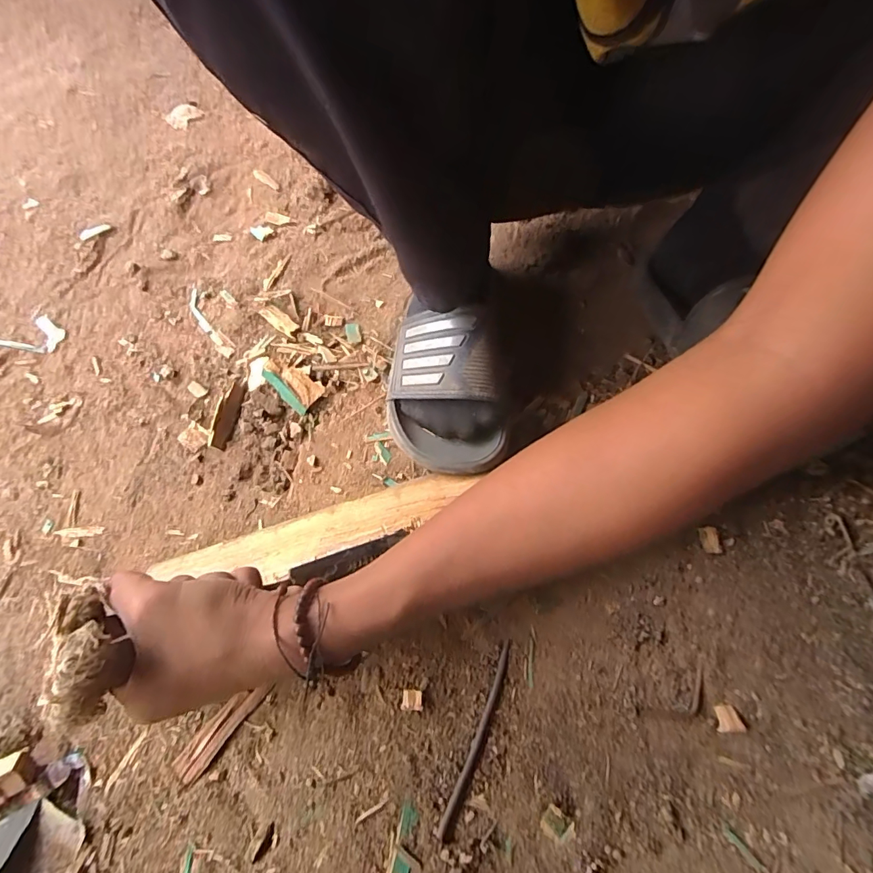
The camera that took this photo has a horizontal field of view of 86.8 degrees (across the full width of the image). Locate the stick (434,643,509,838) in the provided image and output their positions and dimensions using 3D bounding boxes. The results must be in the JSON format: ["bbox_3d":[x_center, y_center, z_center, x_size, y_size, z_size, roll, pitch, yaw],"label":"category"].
[{"bbox_3d":[0.029,0.203,0.316,0.007,0.004,0.122,21,67,12],"label":"stick"}]

